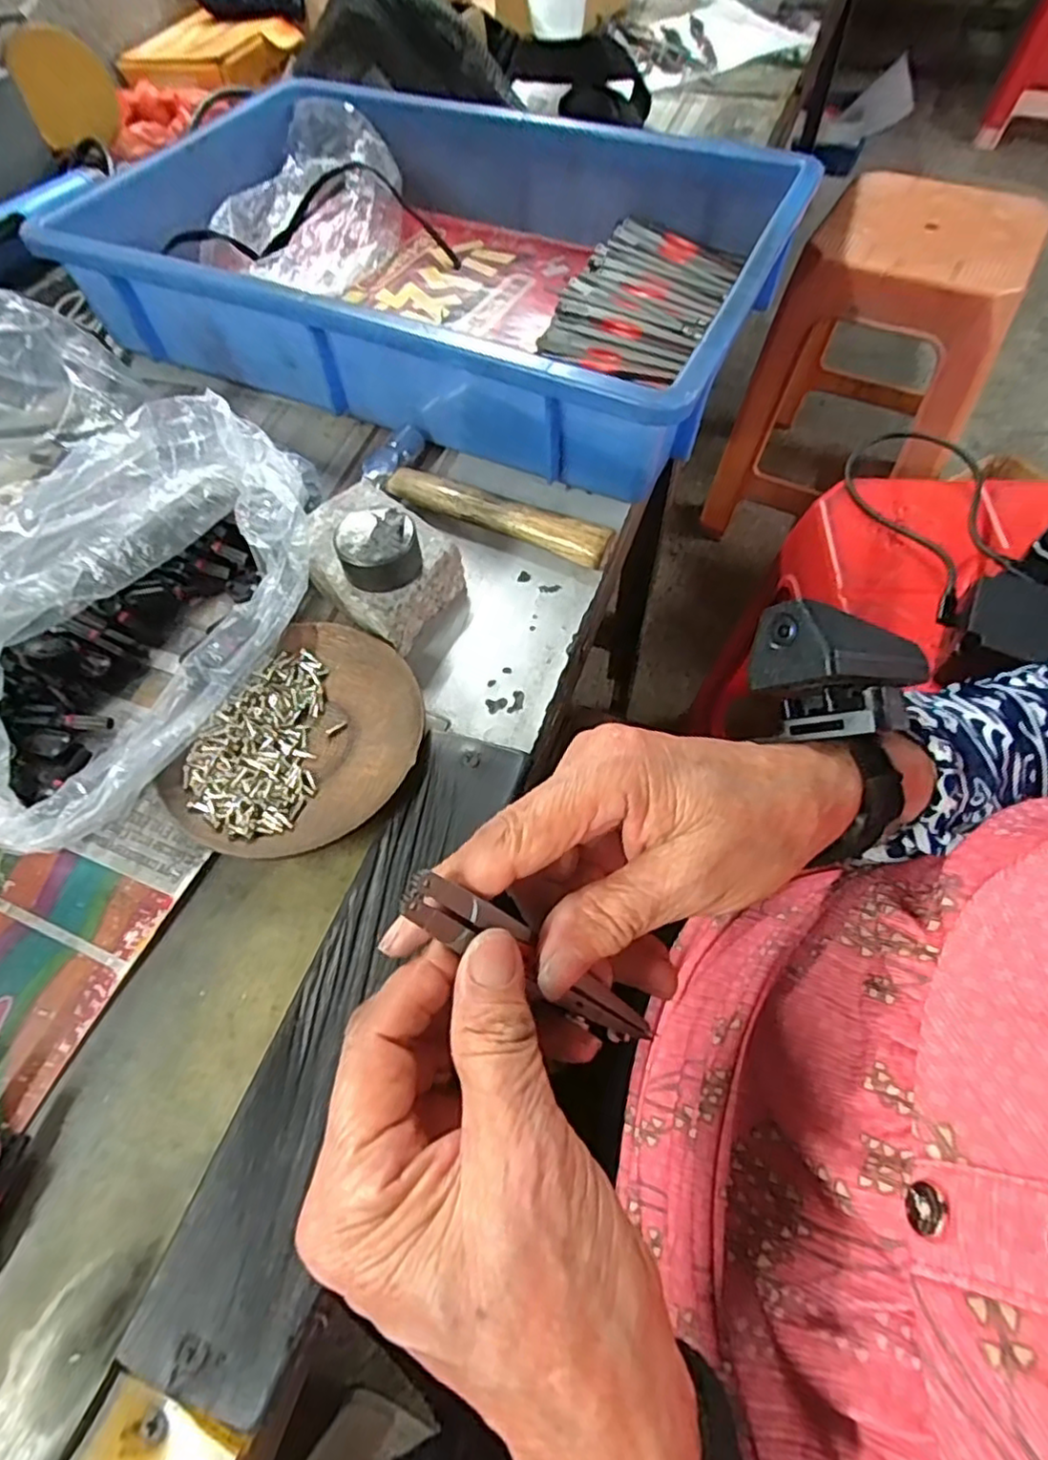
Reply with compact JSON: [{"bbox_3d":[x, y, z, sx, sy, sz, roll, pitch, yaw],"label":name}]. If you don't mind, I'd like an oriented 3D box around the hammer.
[{"bbox_3d":[-0.030,-0.131,0.374,0.171,0.021,0.049,31,65,17],"label":"hammer"}]

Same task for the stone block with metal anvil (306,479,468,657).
[{"bbox_3d":[-0.077,-0.089,0.331,0.084,0.050,0.062,38,67,20],"label":"stone block with metal anvil"}]

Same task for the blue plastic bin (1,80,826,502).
[{"bbox_3d":[-0.056,-0.317,0.445,0.423,0.080,0.284,23,63,13],"label":"blue plastic bin"}]

